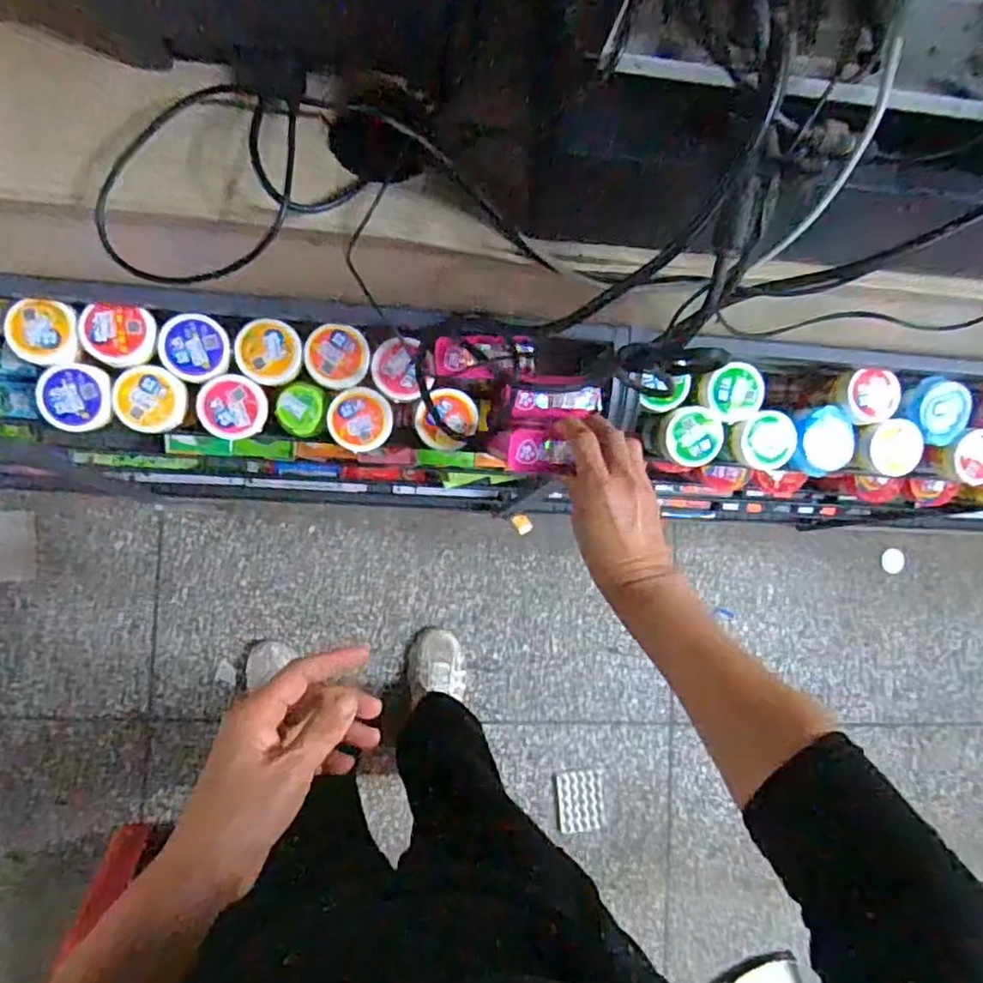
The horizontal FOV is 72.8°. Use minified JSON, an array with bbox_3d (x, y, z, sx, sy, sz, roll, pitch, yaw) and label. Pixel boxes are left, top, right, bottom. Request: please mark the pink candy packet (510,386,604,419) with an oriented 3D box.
[{"bbox_3d":[0.058,-0.077,0.572,0.079,0.018,0.028,-2,87,-8],"label":"pink candy packet"}]

